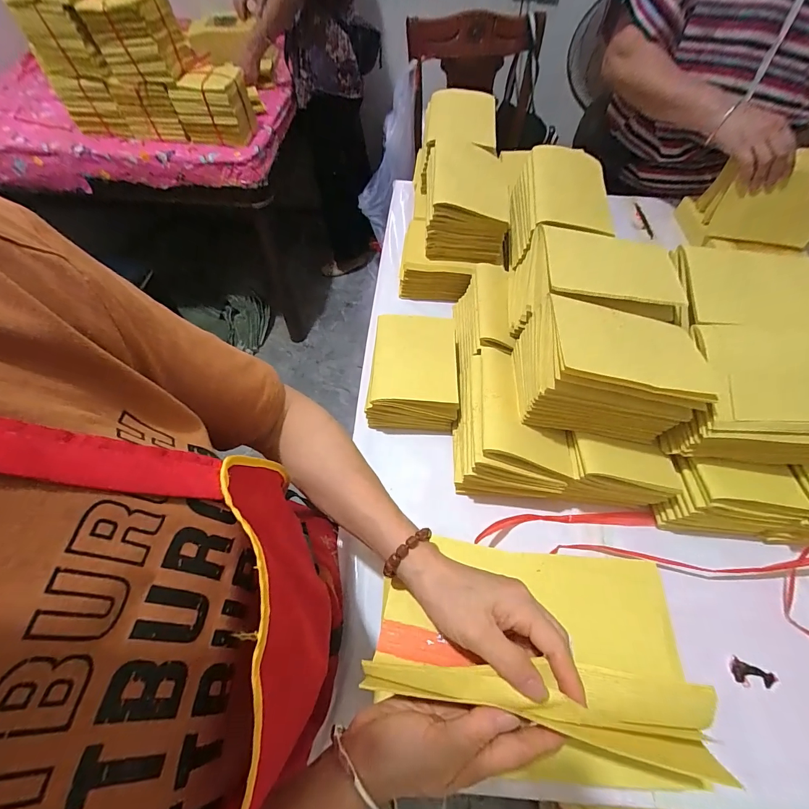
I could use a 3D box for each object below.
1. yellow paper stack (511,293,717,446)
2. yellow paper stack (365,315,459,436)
[{"bbox_3d":[0.221,-0.042,0.425,0.164,0.112,0.124,7,59,3],"label":"yellow paper stack"},{"bbox_3d":[0.013,-0.048,0.537,0.120,0.081,0.159,4,59,1],"label":"yellow paper stack"}]

